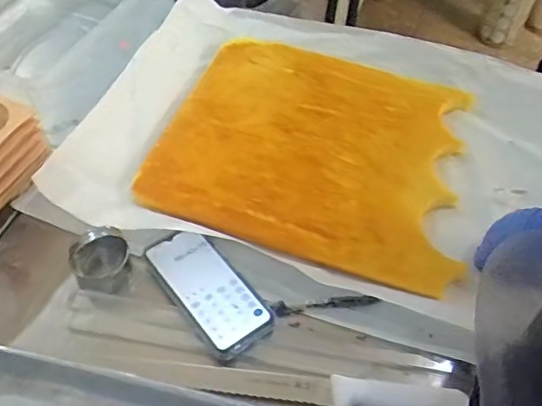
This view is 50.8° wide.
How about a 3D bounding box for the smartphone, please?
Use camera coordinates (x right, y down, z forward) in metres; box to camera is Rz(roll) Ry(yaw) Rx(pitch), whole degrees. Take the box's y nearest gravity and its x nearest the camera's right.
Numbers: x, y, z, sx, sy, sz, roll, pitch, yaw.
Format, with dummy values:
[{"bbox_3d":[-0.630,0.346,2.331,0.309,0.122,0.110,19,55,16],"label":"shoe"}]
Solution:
[{"bbox_3d":[-0.072,0.094,0.639,0.076,0.012,0.165,-35,63,-22],"label":"smartphone"}]

